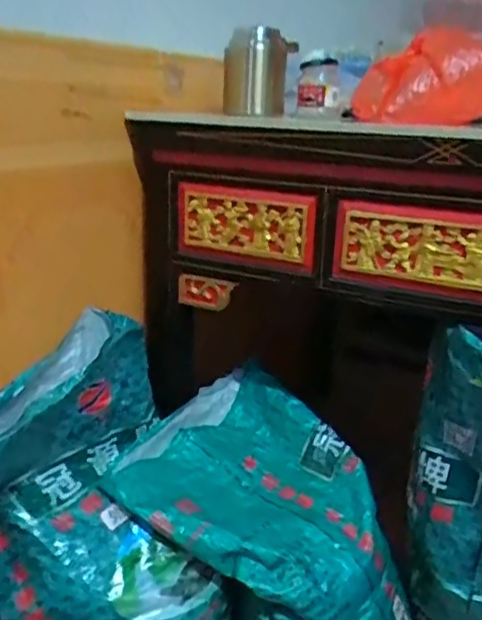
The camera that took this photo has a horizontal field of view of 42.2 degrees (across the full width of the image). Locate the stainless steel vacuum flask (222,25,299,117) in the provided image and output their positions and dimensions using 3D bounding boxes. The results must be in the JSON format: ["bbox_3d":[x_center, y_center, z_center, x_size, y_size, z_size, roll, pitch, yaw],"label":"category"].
[{"bbox_3d":[0.029,-0.428,1.128,0.092,0.142,0.119,-3,19,-18],"label":"stainless steel vacuum flask"}]

